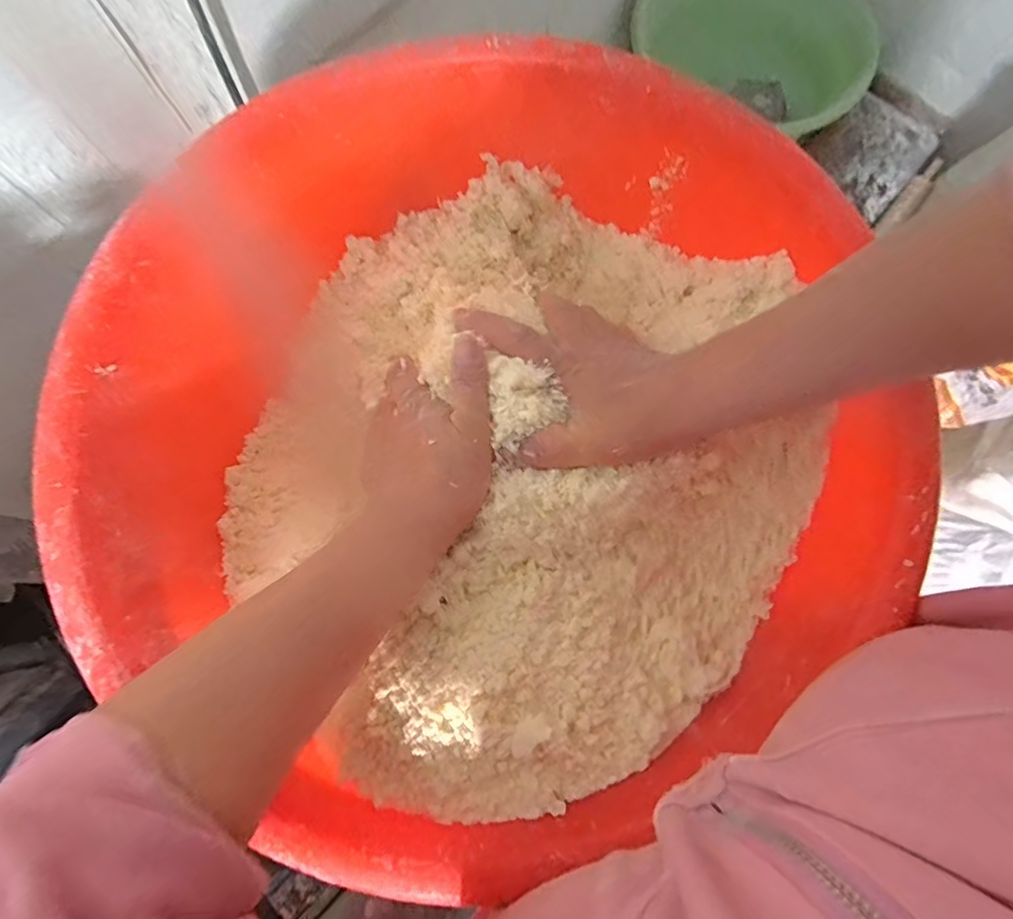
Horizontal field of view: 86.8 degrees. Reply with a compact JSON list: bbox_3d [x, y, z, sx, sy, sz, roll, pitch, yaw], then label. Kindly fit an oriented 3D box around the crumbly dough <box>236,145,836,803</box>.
[{"bbox_3d":[0.002,-0.022,0.360,0.378,0.119,0.379,0,77,0],"label":"crumbly dough"}]

